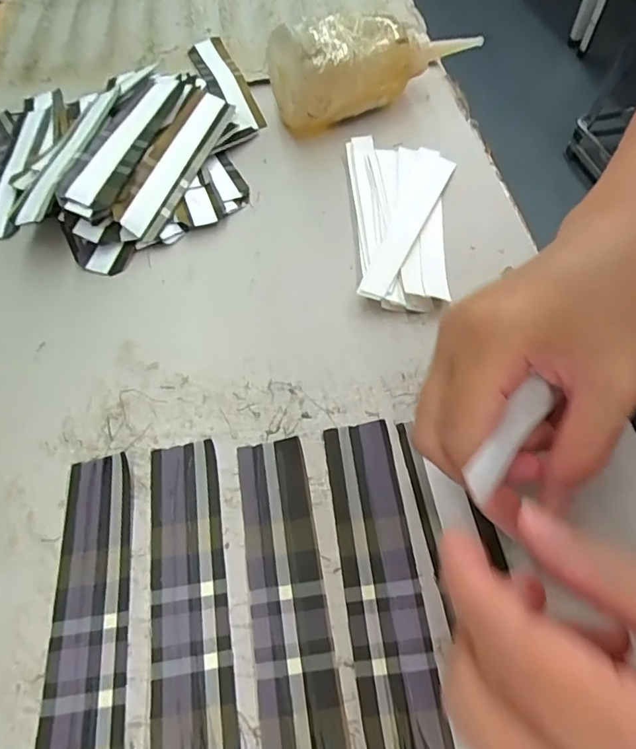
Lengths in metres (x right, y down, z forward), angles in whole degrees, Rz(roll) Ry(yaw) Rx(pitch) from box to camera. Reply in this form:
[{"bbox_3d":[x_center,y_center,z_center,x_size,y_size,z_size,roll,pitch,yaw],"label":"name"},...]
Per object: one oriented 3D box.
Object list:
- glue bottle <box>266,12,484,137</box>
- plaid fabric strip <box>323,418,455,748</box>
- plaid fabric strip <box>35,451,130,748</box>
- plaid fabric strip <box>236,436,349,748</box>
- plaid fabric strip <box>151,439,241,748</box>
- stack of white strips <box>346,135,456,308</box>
[{"bbox_3d":[0.047,-0.244,0.404,0.167,0.065,0.060,-30,60,-16],"label":"glue bottle"},{"bbox_3d":[0.026,0.083,0.224,0.031,0.004,0.140,-7,57,-2],"label":"plaid fabric strip"},{"bbox_3d":[-0.095,0.100,0.219,0.031,0.004,0.140,-9,57,-3],"label":"plaid fabric strip"},{"bbox_3d":[-0.013,0.092,0.223,0.031,0.004,0.140,-9,57,-3],"label":"plaid fabric strip"},{"bbox_3d":[-0.054,0.093,0.222,0.030,0.004,0.141,-10,57,-4],"label":"plaid fabric strip"},{"bbox_3d":[0.056,-0.102,0.338,0.064,0.012,0.145,-2,57,2],"label":"stack of white strips"}]

